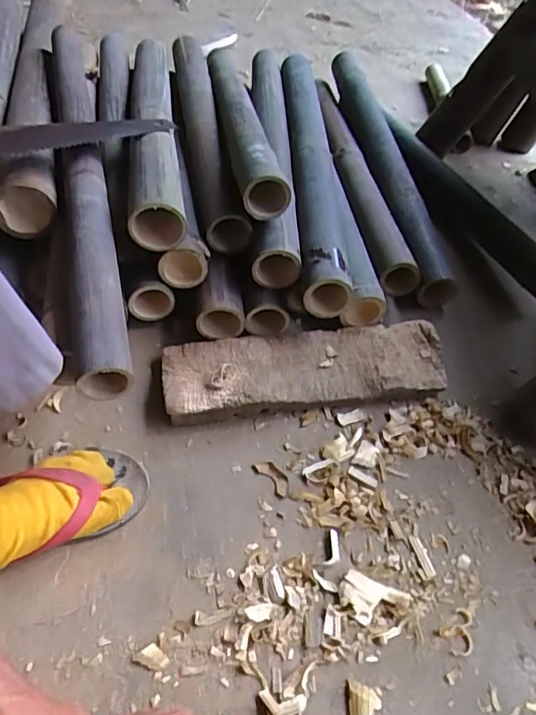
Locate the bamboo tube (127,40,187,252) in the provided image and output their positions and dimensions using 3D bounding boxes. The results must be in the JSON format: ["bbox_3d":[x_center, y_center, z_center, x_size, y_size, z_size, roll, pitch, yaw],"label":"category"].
[{"bbox_3d":[-0.169,-0.354,0.757,0.061,0.060,0.528,-5,54,-9],"label":"bamboo tube"}]

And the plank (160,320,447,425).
[{"bbox_3d":[0.046,0.015,0.647,0.340,0.046,0.099,-5,54,-9],"label":"plank"}]

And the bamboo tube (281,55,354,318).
[{"bbox_3d":[0.061,-0.300,0.785,0.062,0.057,0.575,0,54,-5],"label":"bamboo tube"}]

